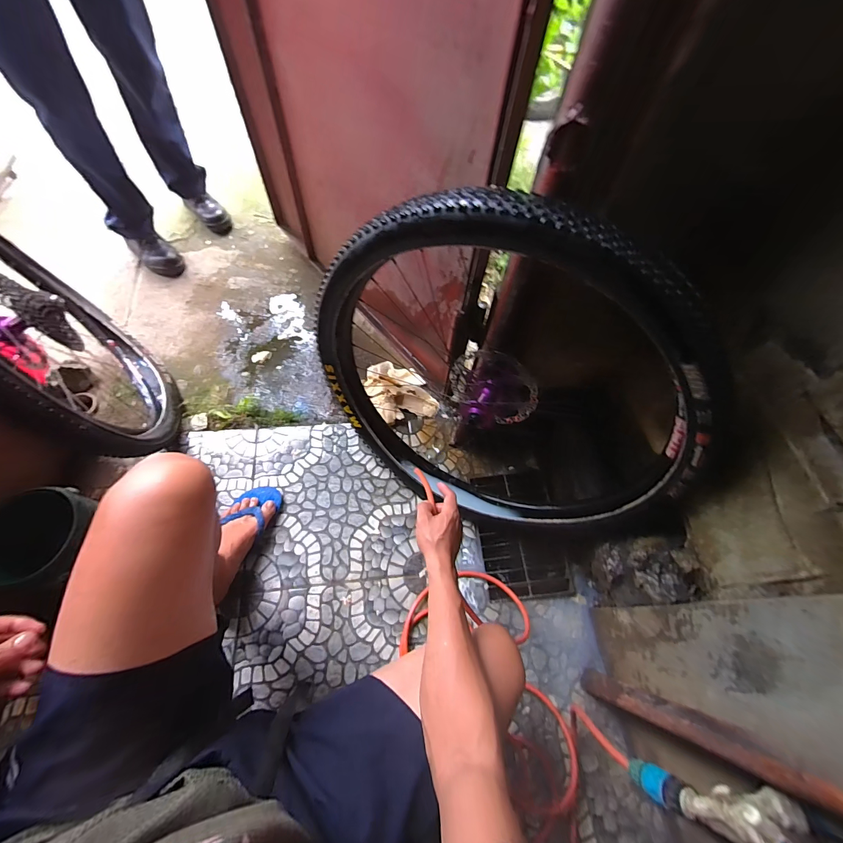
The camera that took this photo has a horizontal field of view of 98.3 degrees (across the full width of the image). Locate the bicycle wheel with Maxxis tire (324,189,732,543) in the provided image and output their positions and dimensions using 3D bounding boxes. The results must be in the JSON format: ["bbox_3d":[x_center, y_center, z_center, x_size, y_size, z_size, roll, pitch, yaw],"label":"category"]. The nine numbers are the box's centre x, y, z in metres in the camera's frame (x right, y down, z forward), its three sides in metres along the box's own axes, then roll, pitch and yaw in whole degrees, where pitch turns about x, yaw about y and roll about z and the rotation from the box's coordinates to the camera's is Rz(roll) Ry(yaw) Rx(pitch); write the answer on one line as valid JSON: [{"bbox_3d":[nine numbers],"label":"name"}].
[{"bbox_3d":[0.109,-0.022,0.649,0.678,0.643,0.162,28,63,11],"label":"bicycle wheel with Maxxis tire"}]

